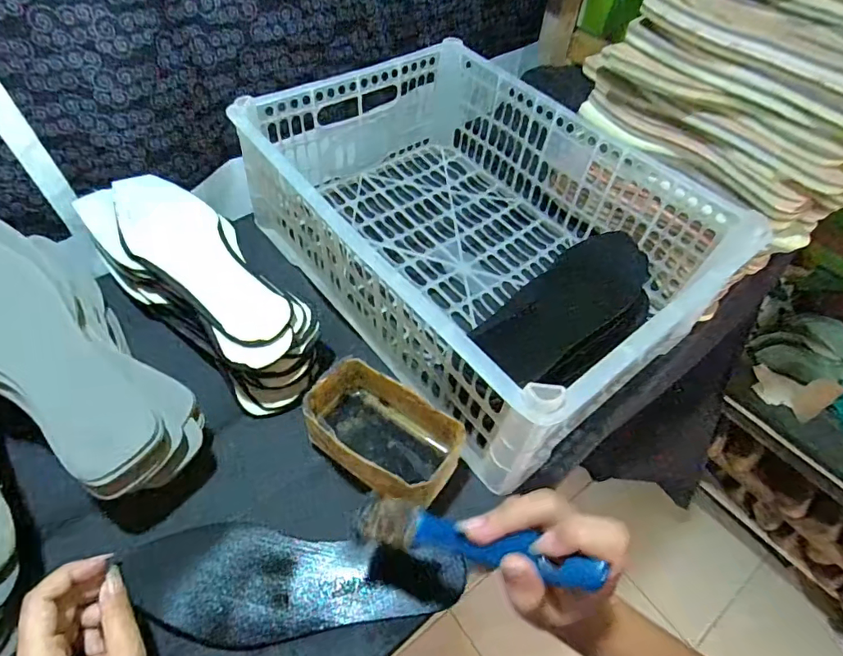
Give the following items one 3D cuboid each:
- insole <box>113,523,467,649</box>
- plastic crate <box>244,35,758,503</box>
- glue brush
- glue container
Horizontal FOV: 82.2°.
[{"bbox_3d":[-0.087,0.188,0.358,0.235,0.019,0.073,4,51,-8],"label":"insole"},{"bbox_3d":[0.061,-0.112,0.516,0.326,0.145,0.431,-31,60,-25],"label":"plastic crate"},{"bbox_3d":[0.020,0.117,0.268,0.157,0.012,0.025,-5,41,40],"label":"glue brush"},{"bbox_3d":[-0.033,0.088,0.407,0.127,0.064,0.083,26,55,16],"label":"glue container"}]

